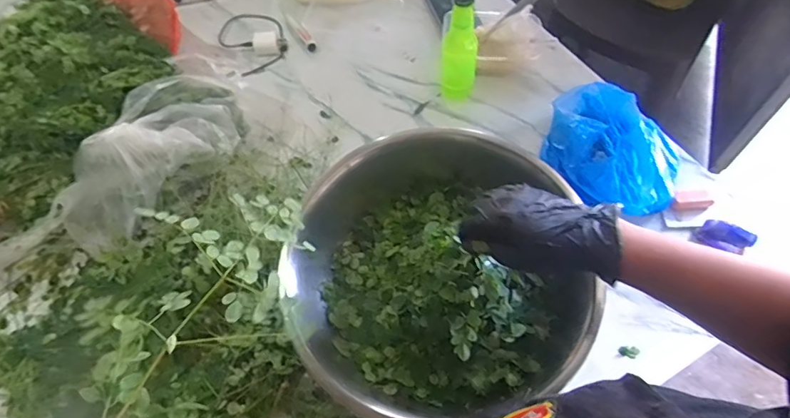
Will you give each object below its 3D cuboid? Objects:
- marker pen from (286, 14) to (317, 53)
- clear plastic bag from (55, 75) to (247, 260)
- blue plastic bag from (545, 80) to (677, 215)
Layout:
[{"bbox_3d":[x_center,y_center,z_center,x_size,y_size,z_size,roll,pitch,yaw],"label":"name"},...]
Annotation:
[{"bbox_3d":[-0.179,-0.336,0.944,0.020,0.015,0.107,-28,63,-13],"label":"marker pen"},{"bbox_3d":[-0.362,-0.087,0.723,0.155,0.103,0.288,39,68,22],"label":"clear plastic bag"},{"bbox_3d":[0.315,-0.090,0.741,0.217,0.072,0.172,38,68,21],"label":"blue plastic bag"}]

